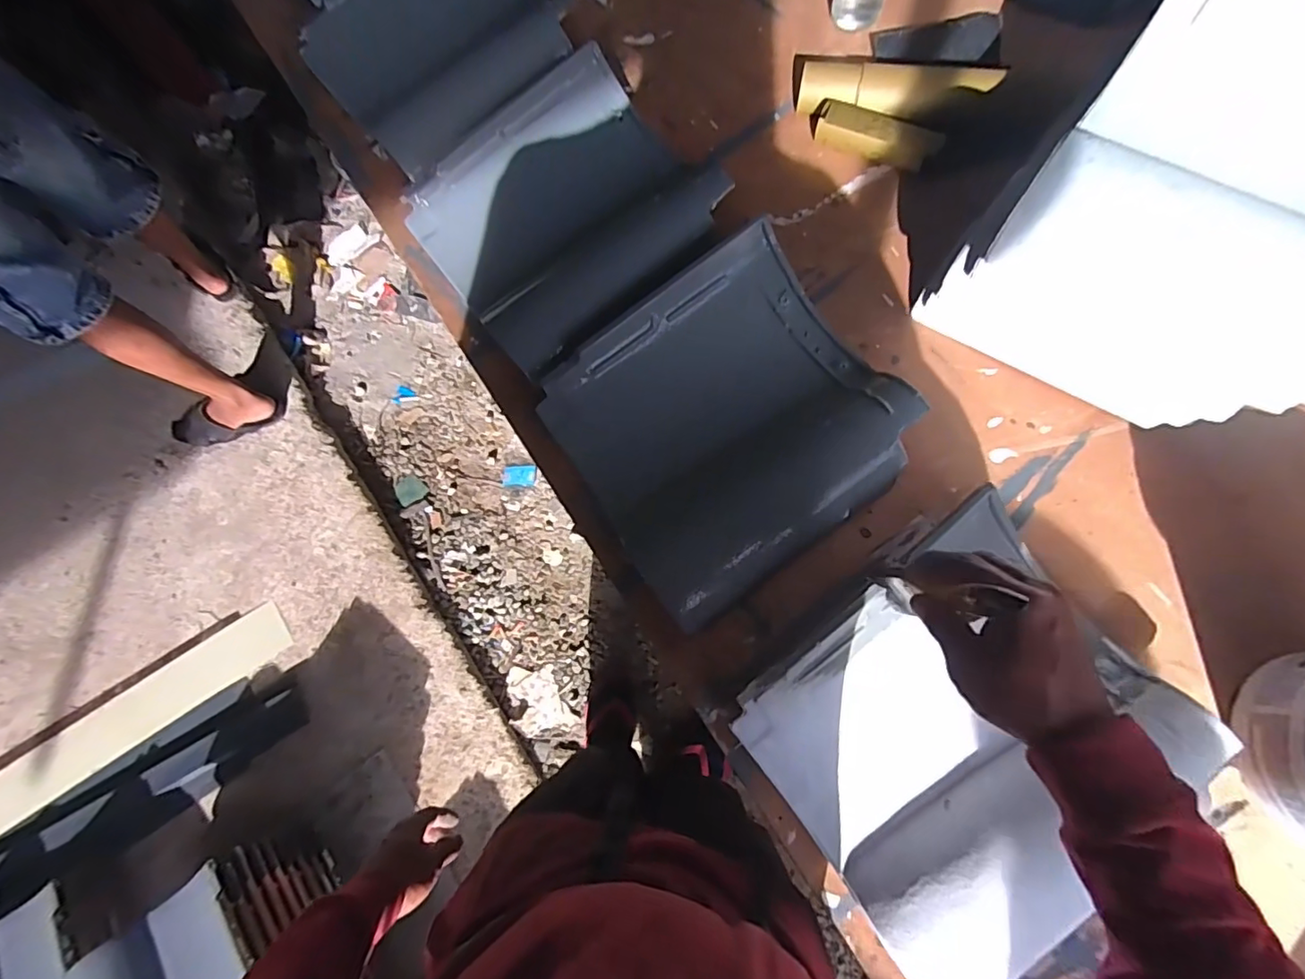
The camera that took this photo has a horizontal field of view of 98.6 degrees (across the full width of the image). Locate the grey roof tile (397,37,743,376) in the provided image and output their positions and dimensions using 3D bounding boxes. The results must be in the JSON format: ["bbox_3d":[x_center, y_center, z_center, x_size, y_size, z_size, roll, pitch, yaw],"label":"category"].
[{"bbox_3d":[-0.103,-0.328,0.675,0.307,0.085,0.288,-38,77,-9],"label":"grey roof tile"}]

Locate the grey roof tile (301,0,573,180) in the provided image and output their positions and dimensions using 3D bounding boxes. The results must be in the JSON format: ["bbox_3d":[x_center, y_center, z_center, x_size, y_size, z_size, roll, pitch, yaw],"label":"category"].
[{"bbox_3d":[-0.307,-0.630,0.798,0.245,0.055,0.353,41,79,-15],"label":"grey roof tile"}]

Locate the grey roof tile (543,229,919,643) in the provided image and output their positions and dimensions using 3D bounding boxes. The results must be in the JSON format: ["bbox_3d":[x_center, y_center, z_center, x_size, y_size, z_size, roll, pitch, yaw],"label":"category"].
[{"bbox_3d":[0.075,-0.069,0.591,0.322,0.077,0.312,-33,77,-8],"label":"grey roof tile"}]

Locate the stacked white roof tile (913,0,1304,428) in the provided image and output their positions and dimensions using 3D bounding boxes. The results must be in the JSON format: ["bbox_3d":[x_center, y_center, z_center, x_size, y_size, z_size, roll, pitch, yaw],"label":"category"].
[{"bbox_3d":[0.509,-0.235,0.508,0.313,0.248,0.301,37,79,10],"label":"stacked white roof tile"}]

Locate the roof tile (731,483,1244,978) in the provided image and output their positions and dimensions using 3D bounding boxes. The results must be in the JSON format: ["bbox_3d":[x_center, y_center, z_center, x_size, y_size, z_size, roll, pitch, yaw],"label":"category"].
[{"bbox_3d":[0.275,0.219,0.483,0.304,0.094,0.297,-36,73,-11],"label":"roof tile"}]

